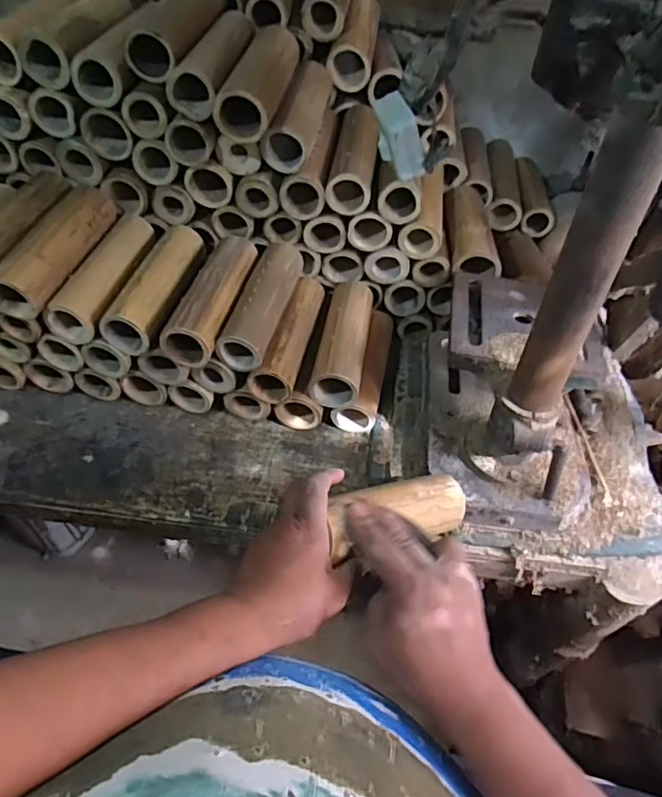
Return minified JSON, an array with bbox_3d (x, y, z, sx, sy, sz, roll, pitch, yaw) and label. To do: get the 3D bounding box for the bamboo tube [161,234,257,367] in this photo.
[{"bbox_3d":[-0.131,-0.119,0.651,0.057,0.054,0.182,14,51,8],"label":"bamboo tube"}]

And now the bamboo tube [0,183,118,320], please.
[{"bbox_3d":[-0.304,-0.168,0.630,0.058,0.054,0.183,11,51,6],"label":"bamboo tube"}]

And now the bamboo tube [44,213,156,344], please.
[{"bbox_3d":[-0.252,-0.143,0.658,0.056,0.050,0.181,14,51,8],"label":"bamboo tube"}]

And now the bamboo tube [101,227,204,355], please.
[{"bbox_3d":[-0.196,-0.132,0.658,0.060,0.053,0.181,13,51,8],"label":"bamboo tube"}]

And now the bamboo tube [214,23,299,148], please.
[{"bbox_3d":[-0.076,-0.357,0.633,0.054,0.060,0.194,9,51,4],"label":"bamboo tube"}]

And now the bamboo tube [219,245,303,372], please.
[{"bbox_3d":[-0.076,-0.115,0.662,0.048,0.047,0.178,12,51,7],"label":"bamboo tube"}]

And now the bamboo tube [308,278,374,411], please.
[{"bbox_3d":[0.015,-0.076,0.692,0.060,0.048,0.181,9,51,4],"label":"bamboo tube"}]

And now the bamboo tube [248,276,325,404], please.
[{"bbox_3d":[-0.050,-0.078,0.689,0.054,0.062,0.179,10,51,5],"label":"bamboo tube"}]

